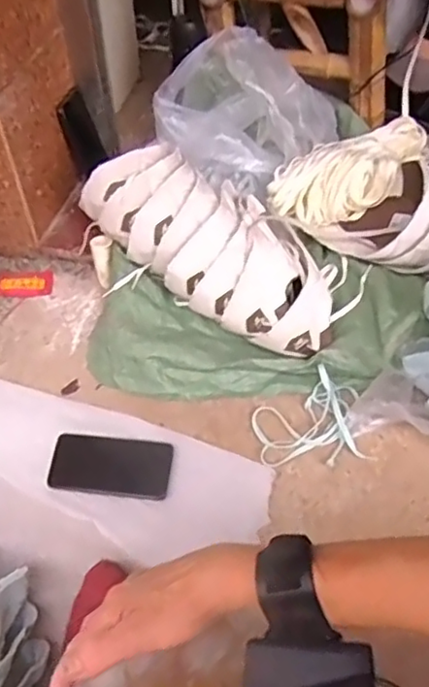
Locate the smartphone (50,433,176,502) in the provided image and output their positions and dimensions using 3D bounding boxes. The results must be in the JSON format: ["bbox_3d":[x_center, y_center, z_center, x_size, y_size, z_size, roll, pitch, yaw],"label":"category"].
[{"bbox_3d":[-0.137,0.162,0.805,0.160,0.007,0.075,5,72,9],"label":"smartphone"}]

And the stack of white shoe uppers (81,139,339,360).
[{"bbox_3d":[0.012,-0.149,0.854,0.397,0.108,0.199,39,60,12],"label":"stack of white shoe uppers"}]

